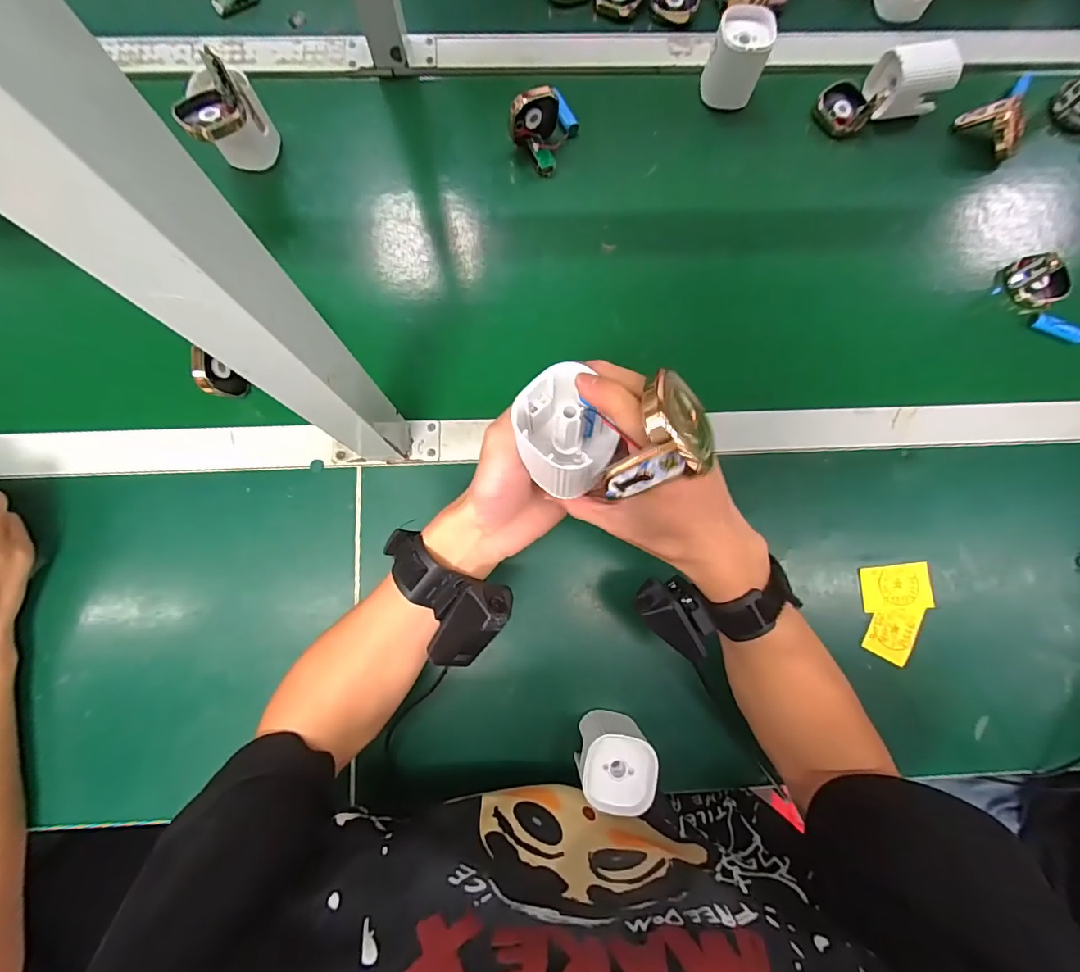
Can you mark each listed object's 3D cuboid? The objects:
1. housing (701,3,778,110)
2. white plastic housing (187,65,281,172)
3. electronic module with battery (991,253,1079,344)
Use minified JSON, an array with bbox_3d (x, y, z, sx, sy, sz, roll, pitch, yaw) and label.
[{"bbox_3d":[0.209,-0.453,0.514,0.058,0.073,0.048,16,80,1],"label":"housing"},{"bbox_3d":[-0.301,-0.358,0.474,0.055,0.065,0.059,-3,80,-2],"label":"white plastic housing"},{"bbox_3d":[0.525,-0.193,0.491,0.036,0.052,0.100,-25,82,-6],"label":"electronic module with battery"}]

